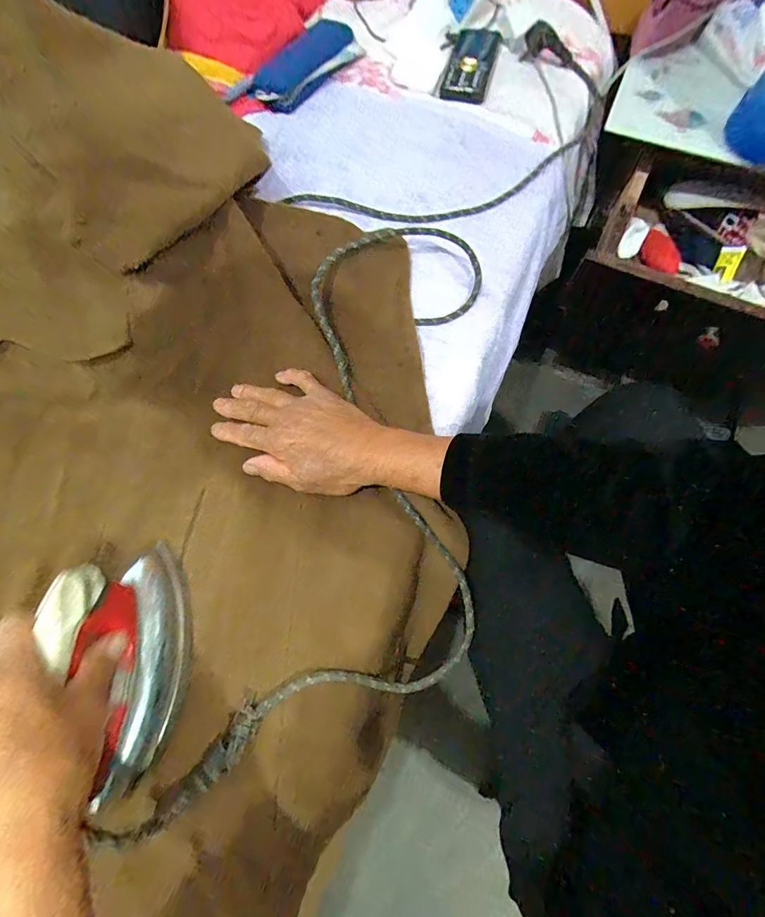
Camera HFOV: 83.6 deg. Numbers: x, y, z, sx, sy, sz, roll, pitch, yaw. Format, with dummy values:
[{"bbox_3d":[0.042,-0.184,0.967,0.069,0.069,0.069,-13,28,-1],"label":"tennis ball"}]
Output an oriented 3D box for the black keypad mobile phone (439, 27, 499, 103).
[{"bbox_3d":[0.112,-0.502,0.545,0.055,0.022,0.119,14,70,5],"label":"black keypad mobile phone"}]

